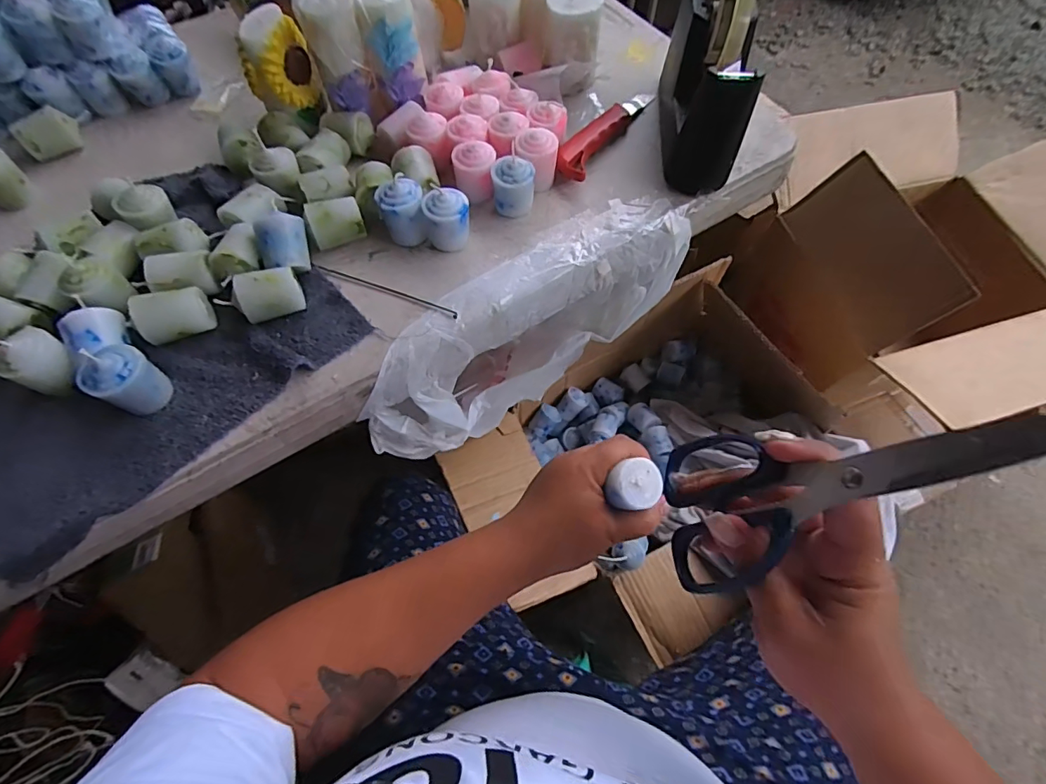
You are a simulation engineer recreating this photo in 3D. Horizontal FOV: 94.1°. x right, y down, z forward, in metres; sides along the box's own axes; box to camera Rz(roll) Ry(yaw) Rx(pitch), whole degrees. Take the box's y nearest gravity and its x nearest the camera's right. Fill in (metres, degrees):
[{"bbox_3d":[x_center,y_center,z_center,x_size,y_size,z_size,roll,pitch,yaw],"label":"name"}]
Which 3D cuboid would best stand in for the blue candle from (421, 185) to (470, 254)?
[{"bbox_3d":[-0.063,-0.145,0.413,0.036,0.045,0.033,-5,64,-1],"label":"blue candle"}]

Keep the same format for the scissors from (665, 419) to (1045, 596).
[{"bbox_3d":[0.123,0.039,0.202,0.014,0.180,0.073,14,62,-20],"label":"scissors"}]

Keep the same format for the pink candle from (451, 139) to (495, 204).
[{"bbox_3d":[-0.043,-0.195,0.438,0.036,0.046,0.033,1,64,2],"label":"pink candle"}]

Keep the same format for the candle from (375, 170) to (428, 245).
[{"bbox_3d":[-0.101,-0.153,0.415,0.036,0.049,0.032,-14,64,-6],"label":"candle"}]

